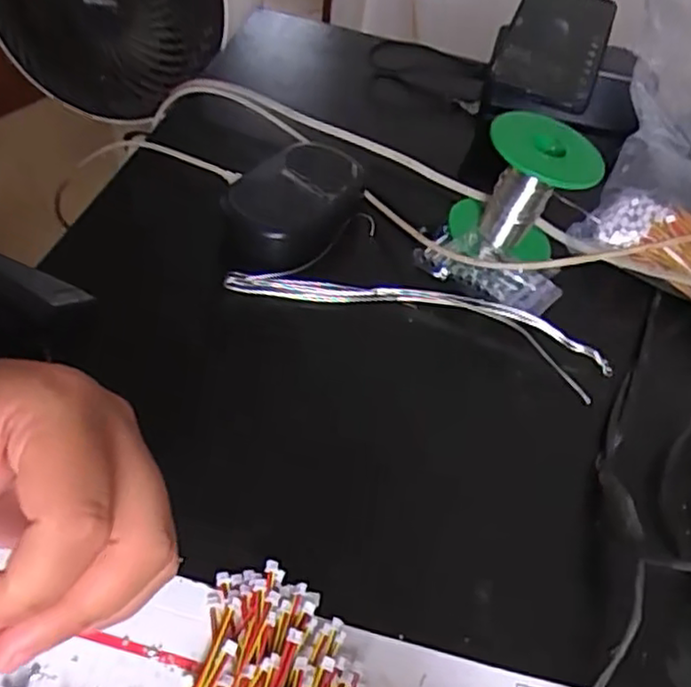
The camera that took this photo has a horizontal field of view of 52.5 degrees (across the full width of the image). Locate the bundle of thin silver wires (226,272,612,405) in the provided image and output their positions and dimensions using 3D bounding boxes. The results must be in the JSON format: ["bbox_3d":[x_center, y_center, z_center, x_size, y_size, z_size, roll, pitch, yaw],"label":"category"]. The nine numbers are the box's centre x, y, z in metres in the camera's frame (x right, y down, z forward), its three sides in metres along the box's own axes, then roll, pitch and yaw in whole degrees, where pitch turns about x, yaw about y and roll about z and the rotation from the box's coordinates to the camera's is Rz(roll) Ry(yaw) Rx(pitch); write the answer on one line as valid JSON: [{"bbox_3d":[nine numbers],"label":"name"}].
[{"bbox_3d":[0.042,-0.016,0.396,0.213,0.020,0.042,15,48,7],"label":"bundle of thin silver wires"}]

